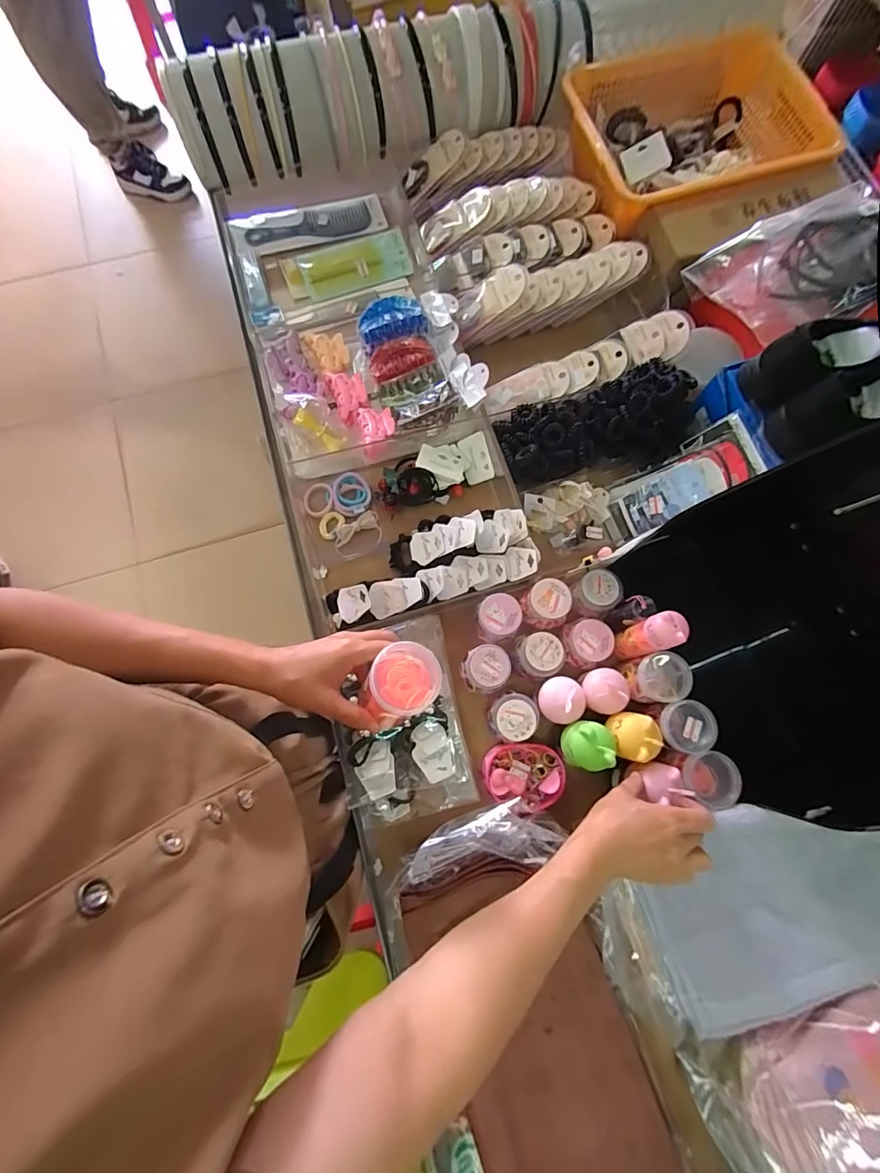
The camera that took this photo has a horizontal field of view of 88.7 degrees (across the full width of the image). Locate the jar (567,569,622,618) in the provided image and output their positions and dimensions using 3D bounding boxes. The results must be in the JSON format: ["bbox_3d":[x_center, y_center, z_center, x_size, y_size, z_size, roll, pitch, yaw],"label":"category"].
[{"bbox_3d":[0.203,0.011,0.594,0.057,0.042,0.055,0,76,-1],"label":"jar"}]

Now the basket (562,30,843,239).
[{"bbox_3d":[0.404,-0.710,0.709,0.363,0.088,0.285,-15,77,-5],"label":"basket"}]

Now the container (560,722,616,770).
[{"bbox_3d":[0.165,0.176,0.500,0.048,0.047,0.050,0,76,-1],"label":"container"}]

